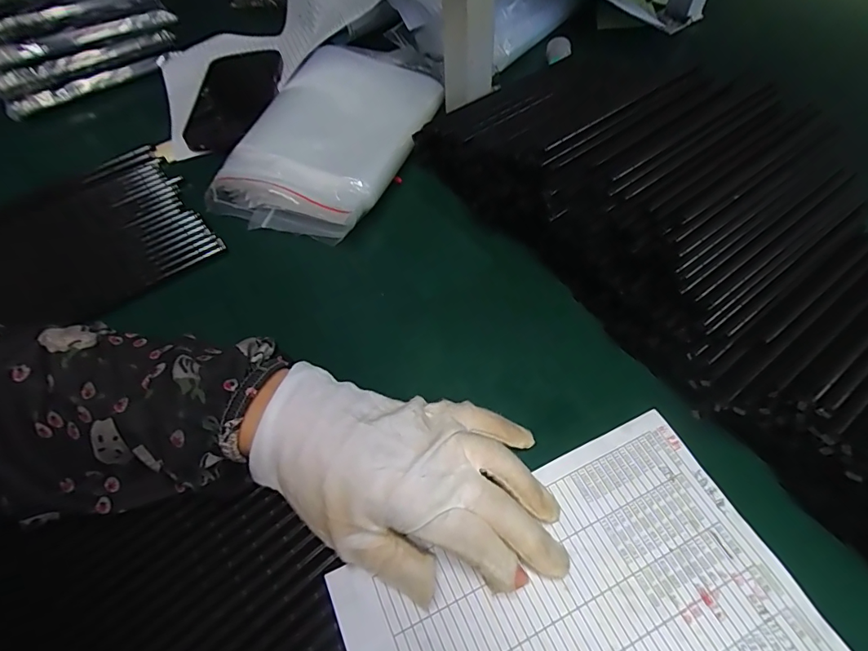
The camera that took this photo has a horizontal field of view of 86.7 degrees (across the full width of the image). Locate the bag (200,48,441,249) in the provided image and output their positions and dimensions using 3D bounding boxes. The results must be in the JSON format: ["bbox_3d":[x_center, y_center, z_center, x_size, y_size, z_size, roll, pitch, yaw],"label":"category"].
[{"bbox_3d":[-0.081,-0.177,0.410,0.138,0.048,0.238,16,56,12],"label":"bag"}]

